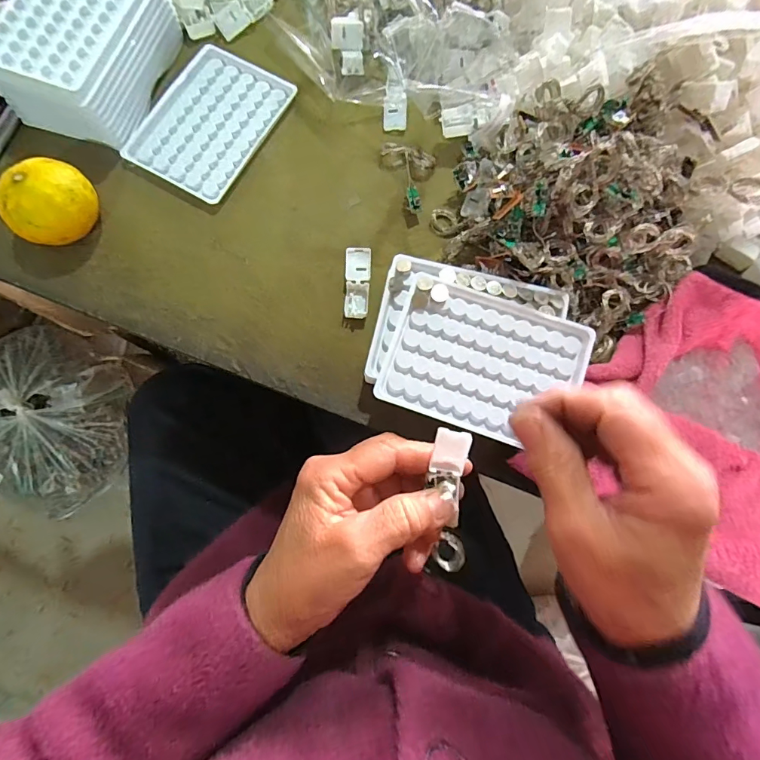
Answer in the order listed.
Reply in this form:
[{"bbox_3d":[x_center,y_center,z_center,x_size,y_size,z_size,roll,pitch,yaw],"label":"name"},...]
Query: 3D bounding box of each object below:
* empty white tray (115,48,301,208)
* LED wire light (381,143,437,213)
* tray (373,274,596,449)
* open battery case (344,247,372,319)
[{"bbox_3d":[-0.145,-0.219,0.362,0.099,0.005,0.128,28,80,4],"label":"empty white tray"},{"bbox_3d":[0.030,-0.169,0.350,0.038,0.012,0.065,-22,80,-5],"label":"LED wire light"},{"bbox_3d":[0.071,-0.012,0.291,0.129,0.006,0.094,18,80,2],"label":"tray"},{"bbox_3d":[-0.017,-0.076,0.332,0.020,0.007,0.055,1,79,-1],"label":"open battery case"}]

